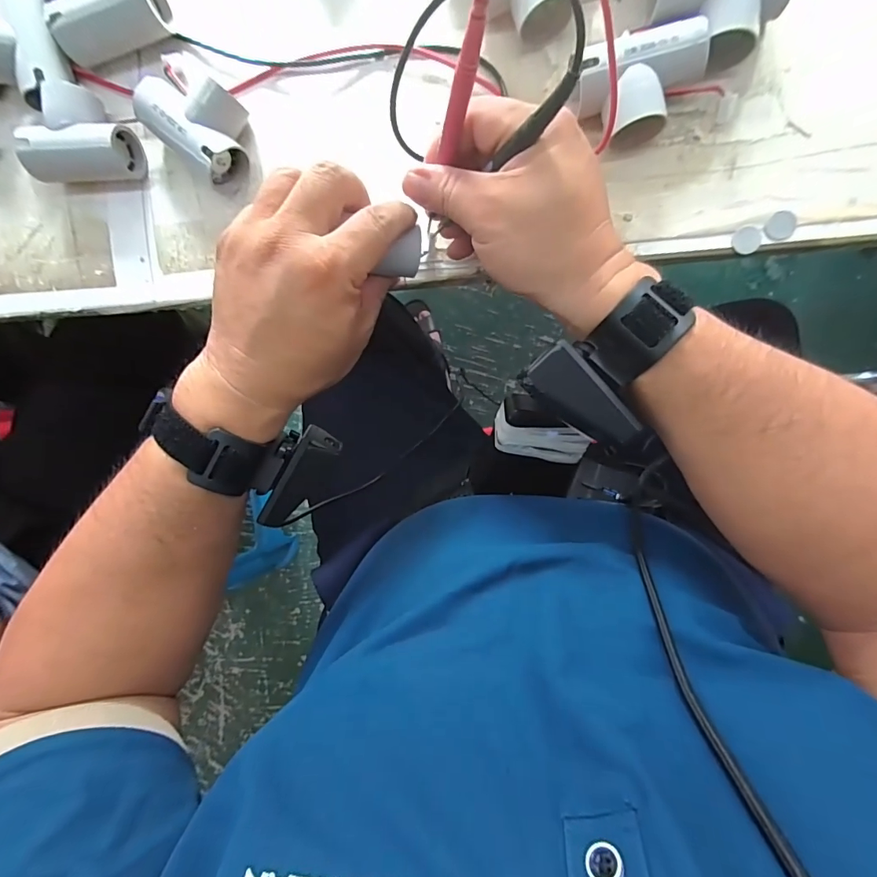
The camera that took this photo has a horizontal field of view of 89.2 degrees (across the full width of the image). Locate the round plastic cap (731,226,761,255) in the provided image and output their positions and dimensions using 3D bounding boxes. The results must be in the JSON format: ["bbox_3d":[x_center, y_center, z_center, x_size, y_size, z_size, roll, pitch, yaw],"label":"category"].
[{"bbox_3d":[0.201,-0.129,0.290,0.018,0.004,0.017,1,96,7],"label":"round plastic cap"}]

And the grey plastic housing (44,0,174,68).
[{"bbox_3d":[-0.229,-0.304,0.307,0.076,0.034,0.057,-9,95,8],"label":"grey plastic housing"}]

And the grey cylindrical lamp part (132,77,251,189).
[{"bbox_3d":[-0.163,-0.219,0.309,0.073,0.037,0.058,42,99,1],"label":"grey cylindrical lamp part"}]

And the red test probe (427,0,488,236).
[{"bbox_3d":[0.008,-0.163,0.240,0.010,0.128,0.009,32,64,3],"label":"red test probe"}]

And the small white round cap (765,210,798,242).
[{"bbox_3d":[0.220,-0.137,0.286,0.017,0.004,0.018,1,96,7],"label":"small white round cap"}]

